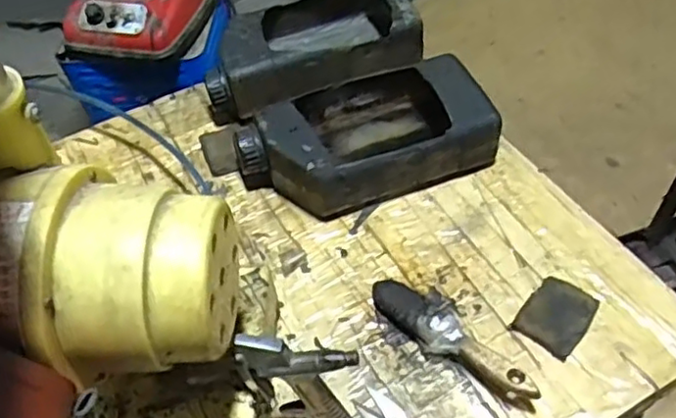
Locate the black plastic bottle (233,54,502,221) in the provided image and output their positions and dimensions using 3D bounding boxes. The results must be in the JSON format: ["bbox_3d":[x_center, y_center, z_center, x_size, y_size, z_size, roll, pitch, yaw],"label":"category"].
[{"bbox_3d":[0.022,-0.068,0.604,0.225,0.062,0.122,-18,53,-10],"label":"black plastic bottle"}]

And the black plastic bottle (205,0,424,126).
[{"bbox_3d":[-0.033,-0.170,0.686,0.221,0.070,0.119,-18,53,-10],"label":"black plastic bottle"}]

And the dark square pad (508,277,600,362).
[{"bbox_3d":[0.171,0.081,0.510,0.047,0.013,0.061,32,60,25],"label":"dark square pad"}]

